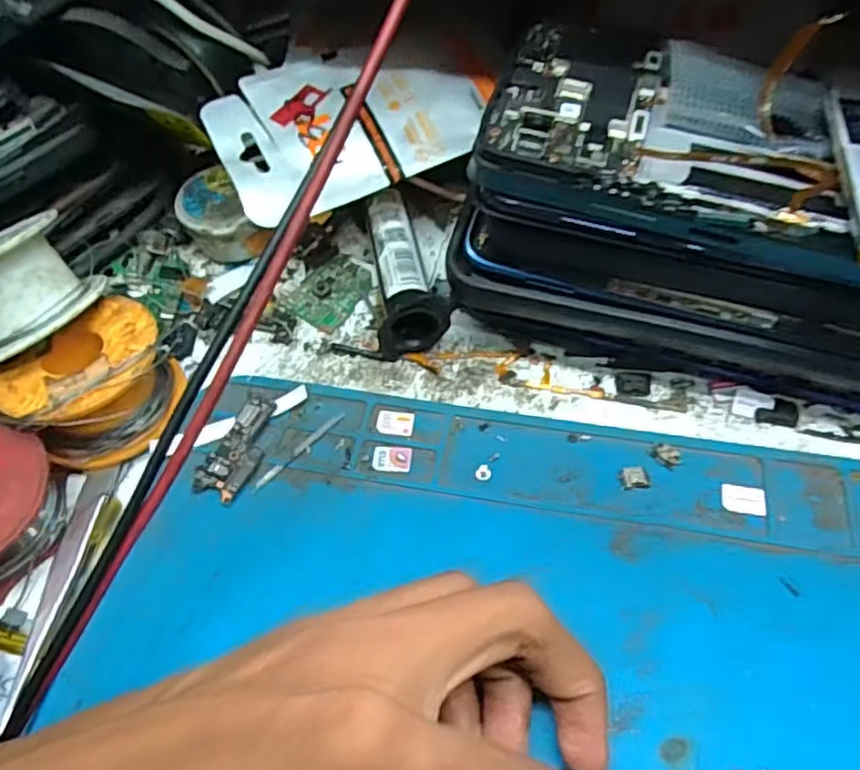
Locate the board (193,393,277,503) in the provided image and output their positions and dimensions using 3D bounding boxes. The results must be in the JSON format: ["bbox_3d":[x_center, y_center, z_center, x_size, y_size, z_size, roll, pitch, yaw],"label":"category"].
[{"bbox_3d":[-0.063,0.021,0.223,0.016,0.004,0.038,16,57,14],"label":"board"}]

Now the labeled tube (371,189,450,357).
[{"bbox_3d":[-0.008,-0.045,0.255,0.025,0.025,0.071,-5,55,-1],"label":"labeled tube"}]

